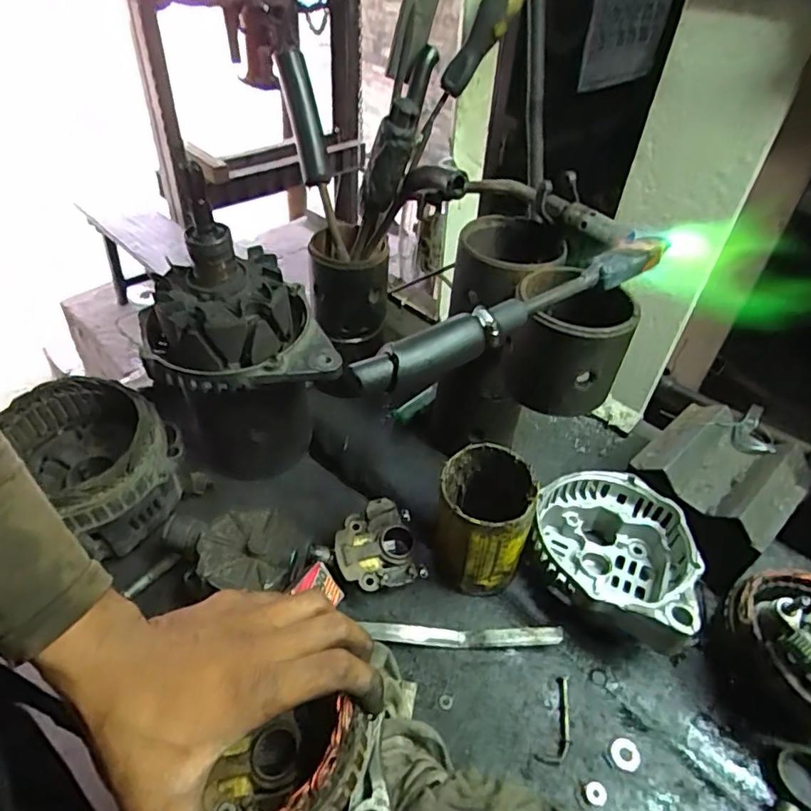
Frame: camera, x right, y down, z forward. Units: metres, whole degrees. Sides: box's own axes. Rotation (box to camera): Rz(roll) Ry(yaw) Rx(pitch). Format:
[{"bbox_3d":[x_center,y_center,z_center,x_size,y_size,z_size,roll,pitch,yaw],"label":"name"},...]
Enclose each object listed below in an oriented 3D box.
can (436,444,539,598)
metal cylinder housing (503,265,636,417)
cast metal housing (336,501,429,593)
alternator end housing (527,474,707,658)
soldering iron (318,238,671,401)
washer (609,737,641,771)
[{"bbox_3d":[0.062,0.099,0.466,0.071,0.118,0.072,3,42,-2],"label":"can"},{"bbox_3d":[0.121,-0.049,0.427,0.084,0.089,0.085,20,45,16],"label":"metal cylinder housing"},{"bbox_3d":[-0.025,0.126,0.492,0.071,0.040,0.070,3,42,-2],"label":"cast metal housing"},{"bbox_3d":[0.167,0.126,0.469,0.122,0.081,0.134,21,45,17],"label":"alternator end housing"},{"bbox_3d":[0.074,-0.061,0.375,0.279,0.035,0.023,-23,49,-27],"label":"soldering iron"},{"bbox_3d":[0.155,0.245,0.399,0.020,0.004,0.021,3,42,-2],"label":"washer"}]

